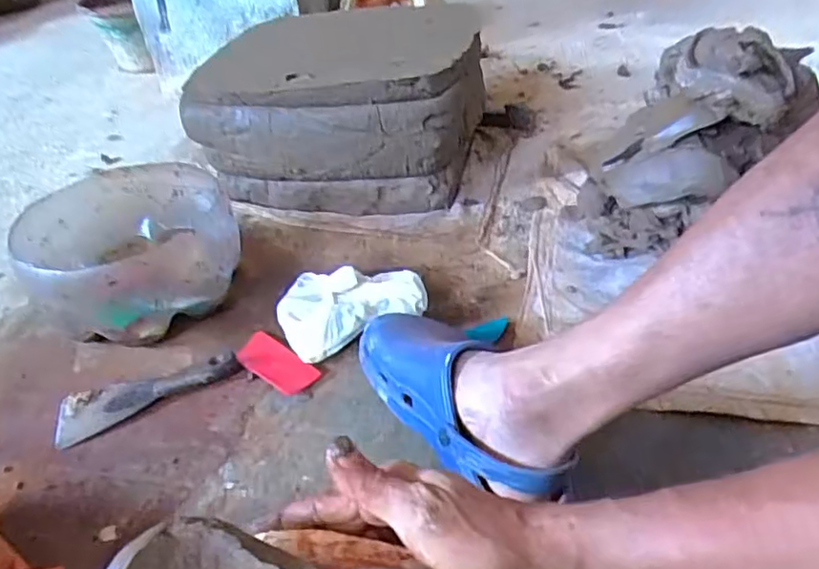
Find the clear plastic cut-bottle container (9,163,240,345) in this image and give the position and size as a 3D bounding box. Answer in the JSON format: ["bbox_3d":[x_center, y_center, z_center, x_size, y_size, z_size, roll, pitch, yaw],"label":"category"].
[{"bbox_3d":[-0.336,-0.040,0.784,0.243,0.125,0.250,-25,41,-23],"label":"clear plastic cut-bottle container"}]

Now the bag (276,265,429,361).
[{"bbox_3d":[-0.066,0.022,0.713,0.162,0.060,0.099,-15,38,-11],"label":"bag"}]

